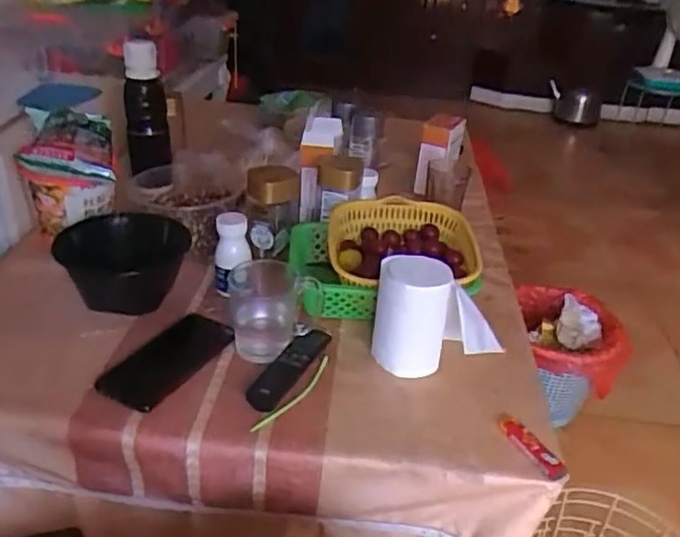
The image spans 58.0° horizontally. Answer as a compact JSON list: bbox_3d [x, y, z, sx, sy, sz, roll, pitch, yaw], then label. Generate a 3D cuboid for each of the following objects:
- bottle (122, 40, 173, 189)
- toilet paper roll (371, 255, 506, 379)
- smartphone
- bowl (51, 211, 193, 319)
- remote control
[{"bbox_3d":[-0.332,-0.261,1.046,0.069,0.230,0.078,-7,33,-19],"label":"bottle"},{"bbox_3d":[0.117,0.054,0.722,0.149,0.131,0.082,4,31,2],"label":"toilet paper roll"},{"bbox_3d":[-0.197,0.103,0.714,0.085,0.010,0.166,18,34,24],"label":"smartphone"},{"bbox_3d":[-0.292,-0.015,0.826,0.134,0.091,0.147,2,31,-1],"label":"bowl"},{"bbox_3d":[-0.057,0.112,0.706,0.043,0.021,0.145,15,33,19],"label":"remote control"}]

